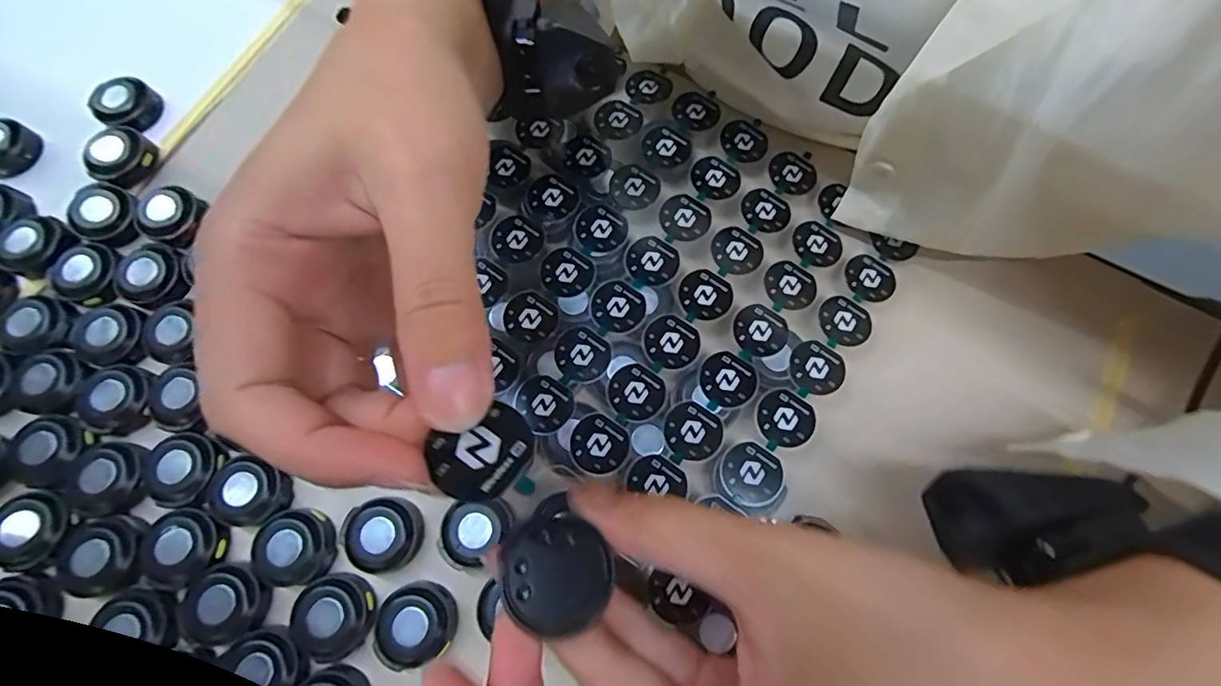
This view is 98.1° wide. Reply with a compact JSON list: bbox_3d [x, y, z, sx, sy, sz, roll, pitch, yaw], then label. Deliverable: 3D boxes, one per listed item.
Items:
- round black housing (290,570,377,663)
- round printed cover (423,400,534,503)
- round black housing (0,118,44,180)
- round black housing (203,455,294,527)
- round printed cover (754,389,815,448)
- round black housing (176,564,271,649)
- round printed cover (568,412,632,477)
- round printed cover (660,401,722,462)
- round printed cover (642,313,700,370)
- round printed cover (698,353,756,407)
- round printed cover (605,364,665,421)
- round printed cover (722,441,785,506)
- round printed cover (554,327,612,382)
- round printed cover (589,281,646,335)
[{"bbox_3d":[-0.110,0.109,0.209,0.030,0.011,0.031,0,73,0],"label":"round black housing"},{"bbox_3d":[-0.029,0.025,0.121,0.023,0.004,0.019,-24,67,-24],"label":"round printed cover"},{"bbox_3d":[-0.312,-0.100,0.272,0.029,0.015,0.029,0,73,0],"label":"round black housing"},{"bbox_3d":[-0.152,0.063,0.223,0.031,0.010,0.026,17,74,5],"label":"round black housing"},{"bbox_3d":[0.074,0.032,0.223,0.024,0.004,0.023,0,73,0],"label":"round printed cover"},{"bbox_3d":[-0.153,0.105,0.210,0.029,0.011,0.028,0,73,0],"label":"round black housing"},{"bbox_3d":[-0.005,0.042,0.220,0.024,0.004,0.023,0,73,0],"label":"round printed cover"},{"bbox_3d":[0.035,0.037,0.222,0.024,0.004,0.023,0,73,0],"label":"round printed cover"},{"bbox_3d":[0.027,-0.001,0.233,0.024,0.004,0.023,0,73,0],"label":"round printed cover"},{"bbox_3d":[0.050,0.015,0.228,0.023,0.004,0.022,0,73,0],"label":"round printed cover"},{"bbox_3d":[0.011,0.021,0.227,0.024,0.004,0.023,0,73,0],"label":"round printed cover"},{"bbox_3d":[0.058,0.054,0.218,0.024,0.004,0.024,0,73,0],"label":"round printed cover"},{"bbox_3d":[-0.012,0.004,0.232,0.024,0.004,0.023,0,73,0],"label":"round printed cover"},{"bbox_3d":[0.003,-0.017,0.238,0.024,0.004,0.024,0,73,0],"label":"round printed cover"}]

